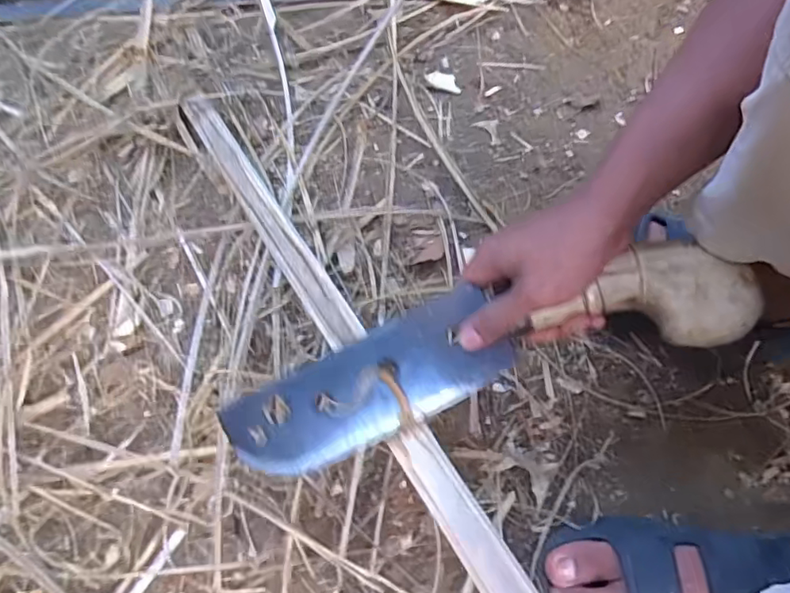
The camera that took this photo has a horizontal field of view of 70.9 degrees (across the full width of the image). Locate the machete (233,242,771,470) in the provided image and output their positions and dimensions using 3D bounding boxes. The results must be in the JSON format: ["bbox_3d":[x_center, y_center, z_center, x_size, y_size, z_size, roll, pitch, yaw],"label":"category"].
[{"bbox_3d":[0.056,0.038,0.392,0.366,0.025,0.081,-19,67,7],"label":"machete"}]

